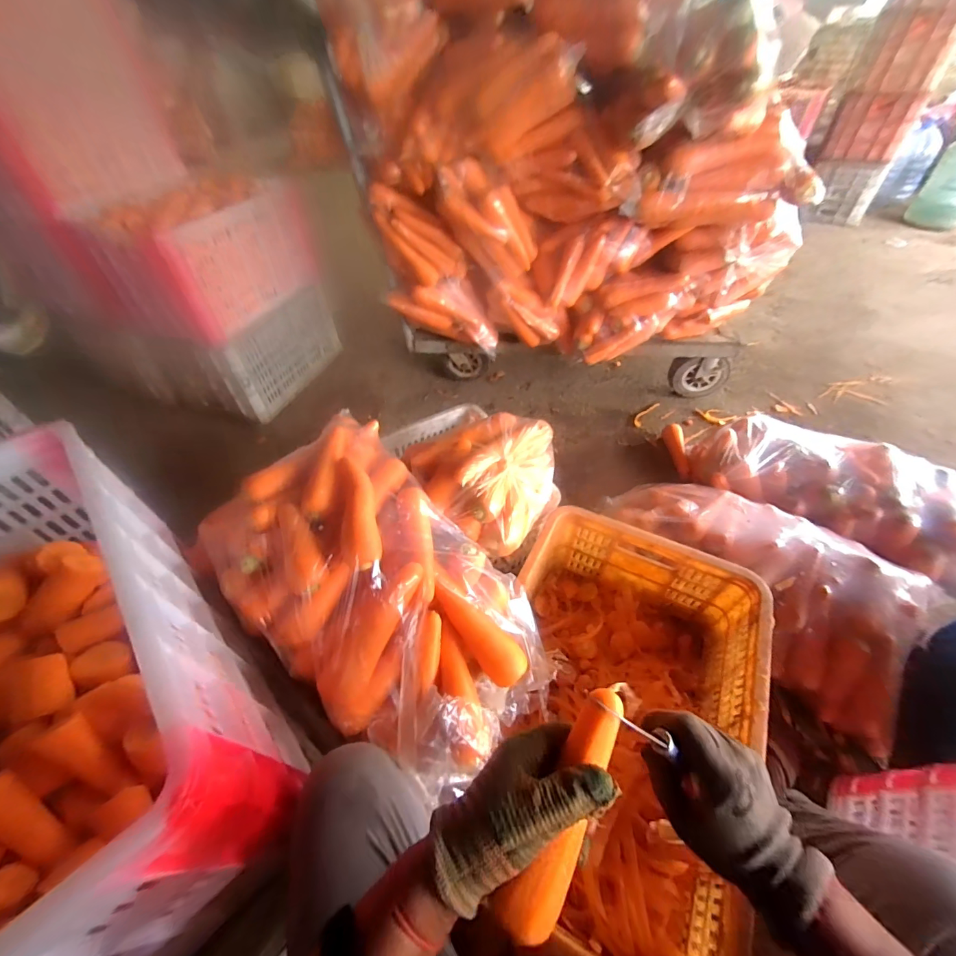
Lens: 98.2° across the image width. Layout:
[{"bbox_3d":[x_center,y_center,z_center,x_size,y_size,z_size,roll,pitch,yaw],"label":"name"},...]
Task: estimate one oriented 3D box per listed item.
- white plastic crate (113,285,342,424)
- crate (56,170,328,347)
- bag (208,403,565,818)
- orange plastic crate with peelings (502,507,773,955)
[{"bbox_3d":[-0.855,-0.476,1.491,0.478,0.272,0.487,11,50,12],"label":"white plastic crate"},{"bbox_3d":[-0.846,-0.689,1.276,0.393,0.290,0.502,17,51,16],"label":"crate"},{"bbox_3d":[-0.134,0.150,0.587,0.462,0.201,0.300,33,57,27],"label":"bag"},{"bbox_3d":[0.195,0.359,0.639,0.349,0.246,0.525,18,52,18],"label":"orange plastic crate with peelings"}]

